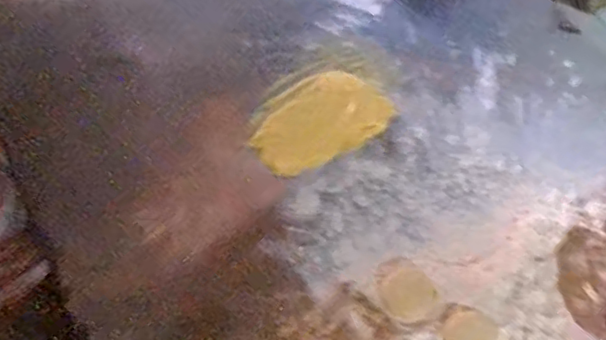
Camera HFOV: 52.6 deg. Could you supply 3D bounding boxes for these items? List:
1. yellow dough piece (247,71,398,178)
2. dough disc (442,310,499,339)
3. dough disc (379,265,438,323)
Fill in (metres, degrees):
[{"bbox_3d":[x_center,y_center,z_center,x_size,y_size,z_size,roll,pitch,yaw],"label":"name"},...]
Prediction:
[{"bbox_3d":[0.016,-0.052,0.649,0.147,0.014,0.091,-29,66,-19],"label":"yellow dough piece"},{"bbox_3d":[0.148,0.149,0.546,0.046,0.004,0.045,0,78,-2],"label":"dough disc"},{"bbox_3d":[0.097,0.114,0.566,0.049,0.006,0.049,2,60,-3],"label":"dough disc"}]

